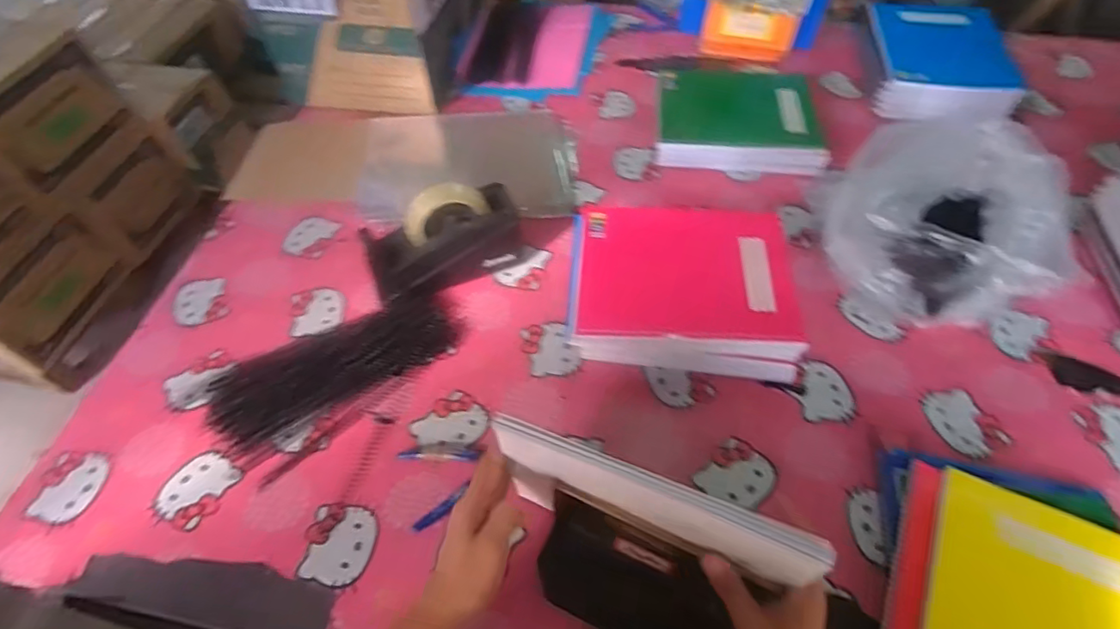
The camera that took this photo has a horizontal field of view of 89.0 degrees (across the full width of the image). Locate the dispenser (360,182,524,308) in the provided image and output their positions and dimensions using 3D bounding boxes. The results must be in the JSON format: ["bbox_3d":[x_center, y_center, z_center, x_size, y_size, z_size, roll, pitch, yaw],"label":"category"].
[{"bbox_3d":[-0.151,-0.094,0.739,0.198,0.119,0.072,-22,57,-14],"label":"dispenser"}]

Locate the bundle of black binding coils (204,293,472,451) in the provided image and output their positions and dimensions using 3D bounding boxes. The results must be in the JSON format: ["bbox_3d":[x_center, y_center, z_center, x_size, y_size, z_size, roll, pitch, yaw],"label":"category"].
[{"bbox_3d":[-0.262,0.056,0.685,0.296,0.032,0.104,-24,57,-15],"label":"bundle of black binding coils"}]

